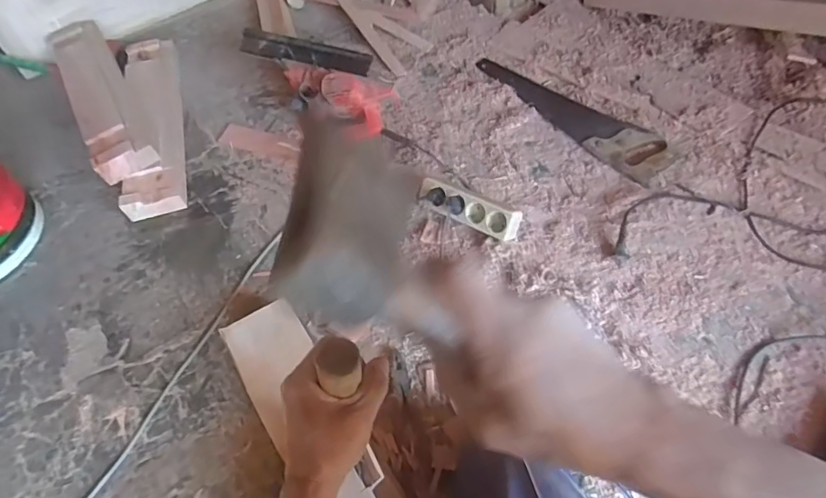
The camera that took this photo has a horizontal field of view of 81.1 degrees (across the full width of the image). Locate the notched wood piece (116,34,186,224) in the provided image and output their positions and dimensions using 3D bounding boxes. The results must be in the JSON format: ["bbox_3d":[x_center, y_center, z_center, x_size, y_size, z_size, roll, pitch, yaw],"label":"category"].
[{"bbox_3d":[-0.597,-0.306,1.100,0.118,0.056,0.551,-15,59,-8],"label":"notched wood piece"}]

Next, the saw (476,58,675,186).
[{"bbox_3d":[0.349,-0.324,1.095,0.119,0.038,0.508,-35,64,-18],"label":"saw"}]

